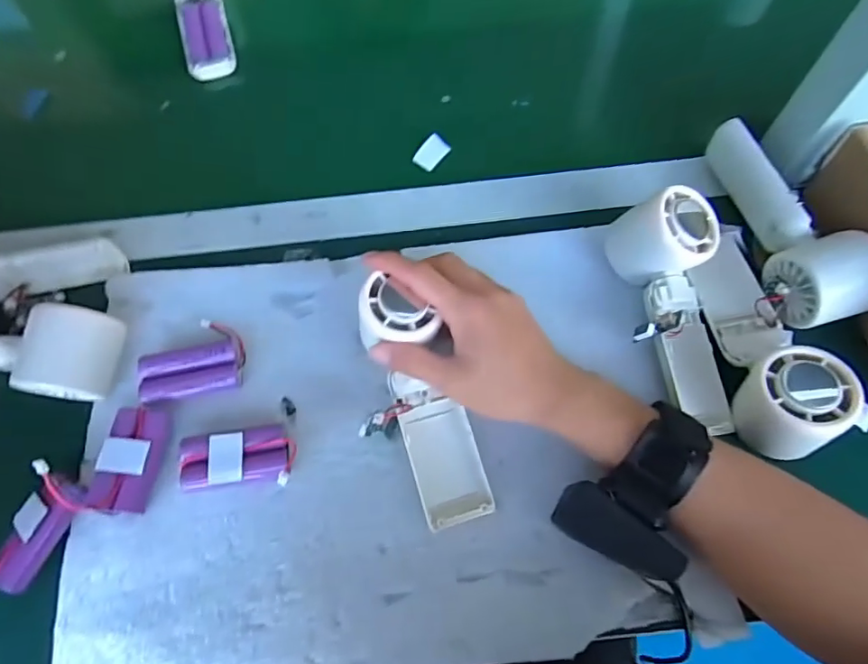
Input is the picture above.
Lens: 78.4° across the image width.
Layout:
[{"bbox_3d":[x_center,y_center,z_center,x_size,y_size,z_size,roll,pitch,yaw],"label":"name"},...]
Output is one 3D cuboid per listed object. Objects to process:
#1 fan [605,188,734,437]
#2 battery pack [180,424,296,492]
[{"bbox_3d":[0.164,-0.012,0.361,0.069,0.053,0.162,-11,83,-6],"label":"fan"},{"bbox_3d":[-0.128,0.081,0.344,0.071,0.018,0.033,-7,67,0],"label":"battery pack"}]

